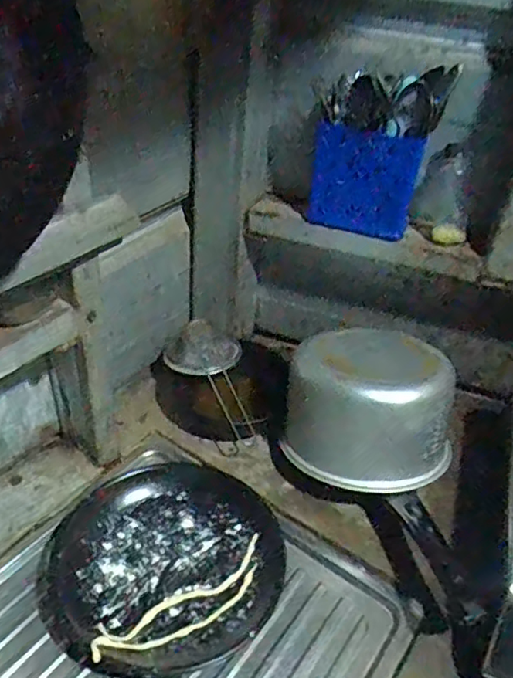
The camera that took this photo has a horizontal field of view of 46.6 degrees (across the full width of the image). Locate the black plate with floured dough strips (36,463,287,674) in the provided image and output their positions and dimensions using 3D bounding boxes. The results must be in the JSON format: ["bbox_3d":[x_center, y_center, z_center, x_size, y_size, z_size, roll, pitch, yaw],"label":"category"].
[{"bbox_3d":[-0.107,0.259,0.705,0.258,0.039,0.266,3,37,-2],"label":"black plate with floured dough strips"}]

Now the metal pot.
[{"bbox_3d":[0.159,0.082,0.813,0.206,0.133,0.216,3,37,-2],"label":"metal pot"}]

